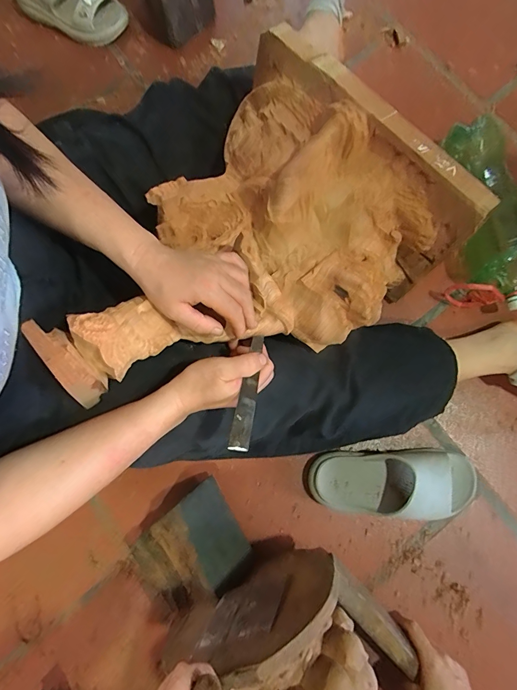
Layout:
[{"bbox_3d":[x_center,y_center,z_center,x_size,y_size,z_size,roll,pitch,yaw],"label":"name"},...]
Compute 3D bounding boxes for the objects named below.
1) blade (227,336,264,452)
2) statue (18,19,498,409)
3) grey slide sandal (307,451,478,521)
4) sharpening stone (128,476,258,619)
[{"bbox_3d":[-0.010,0.047,0.394,0.021,0.005,0.141,16,55,-7],"label":"blade"},{"bbox_3d":[-0.020,-0.135,0.458,0.506,0.153,0.373,-43,81,-8],"label":"statue"},{"bbox_3d":[0.209,0.210,0.555,0.258,0.063,0.097,2,78,1],"label":"grey slide sandal"},{"bbox_3d":[-0.111,0.304,0.528,0.176,0.082,0.144,-30,80,-6],"label":"sharpening stone"}]

